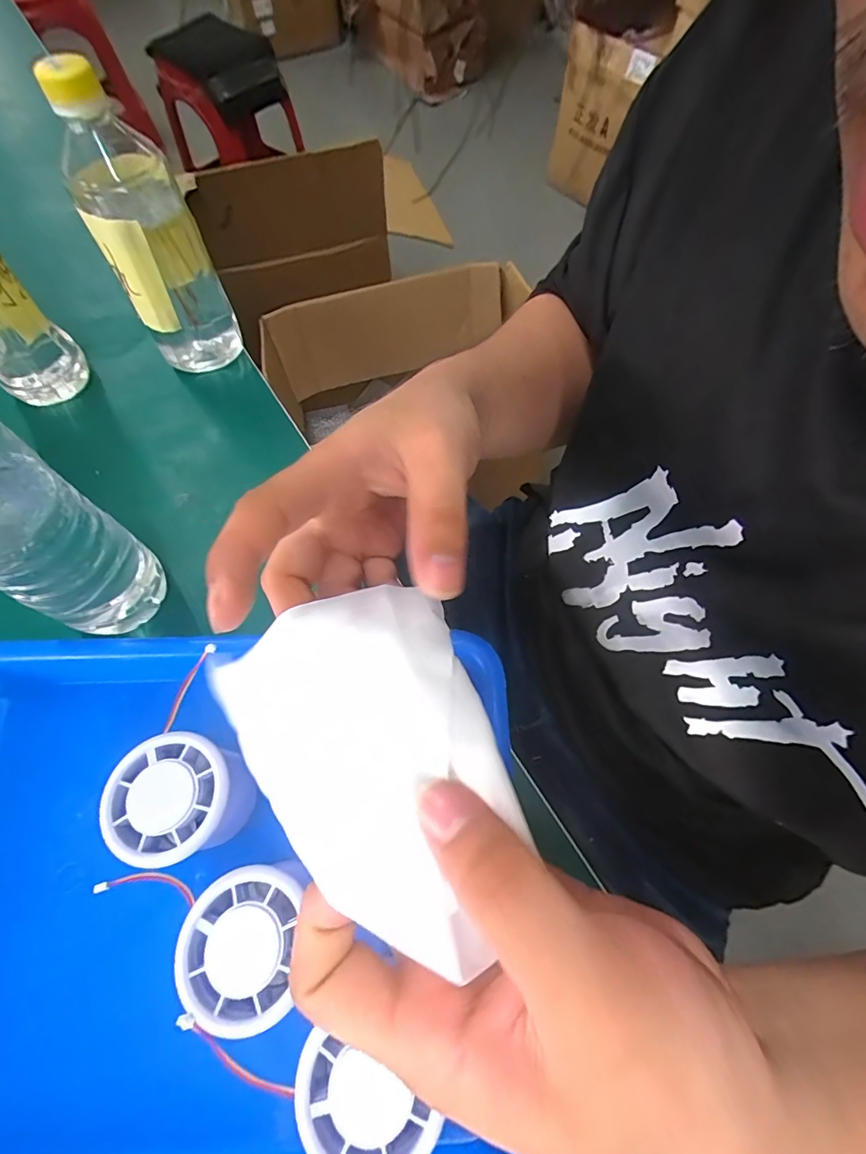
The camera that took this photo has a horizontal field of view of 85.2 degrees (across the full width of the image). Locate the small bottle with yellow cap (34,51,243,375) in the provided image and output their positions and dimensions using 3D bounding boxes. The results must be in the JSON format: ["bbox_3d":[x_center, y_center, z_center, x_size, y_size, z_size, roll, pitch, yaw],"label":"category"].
[{"bbox_3d":[-0.202,-0.240,0.343,0.067,0.190,0.061,-24,67,-10],"label":"small bottle with yellow cap"}]

